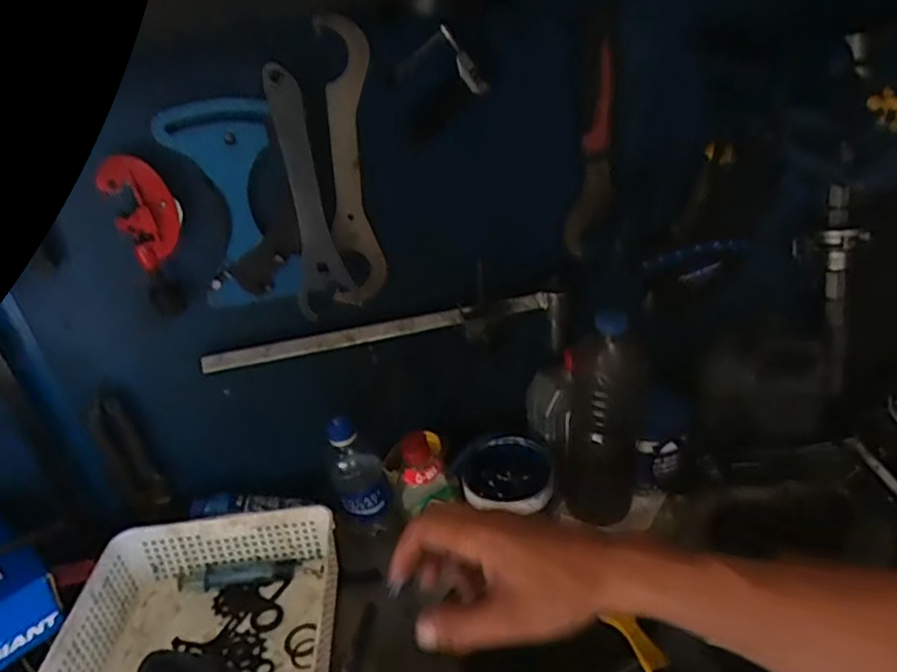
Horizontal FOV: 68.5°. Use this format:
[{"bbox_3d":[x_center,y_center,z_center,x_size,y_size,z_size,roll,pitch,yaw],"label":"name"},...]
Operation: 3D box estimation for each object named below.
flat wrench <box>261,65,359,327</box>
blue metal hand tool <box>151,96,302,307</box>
[{"bbox_3d":[-0.135,-0.127,0.624,0.057,0.242,0.004,-8,32,0],"label":"flat wrench"},{"bbox_3d":[-0.203,-0.119,0.617,0.098,0.191,0.013,-12,31,-4],"label":"blue metal hand tool"}]

